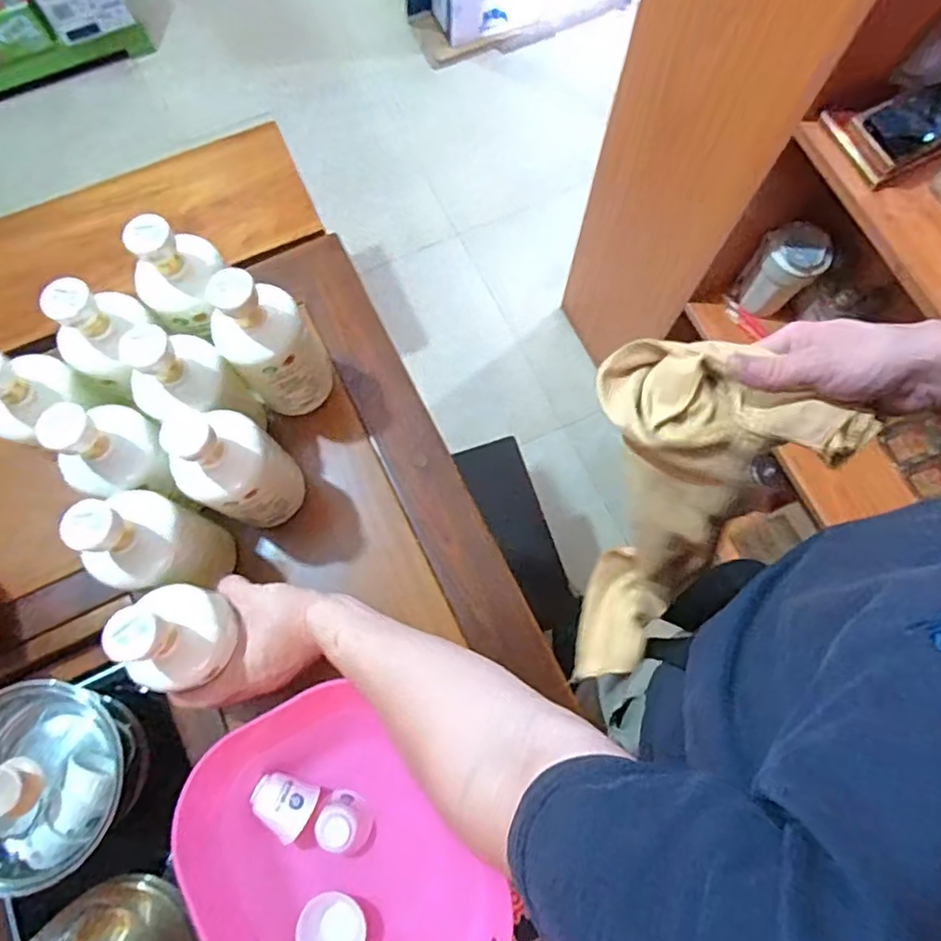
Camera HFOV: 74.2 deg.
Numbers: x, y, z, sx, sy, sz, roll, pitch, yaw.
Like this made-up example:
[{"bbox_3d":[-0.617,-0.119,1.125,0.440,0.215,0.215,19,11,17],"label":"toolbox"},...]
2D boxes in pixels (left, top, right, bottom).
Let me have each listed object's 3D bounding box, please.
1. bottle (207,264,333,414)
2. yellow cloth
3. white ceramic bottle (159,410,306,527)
[{"bbox_3d":[-0.193,-0.122,0.601,0.081,0.186,0.078,0,74,0],"label":"bottle"},{"bbox_3d":[0.173,0.050,0.533,0.161,0.310,0.103,9,41,3],"label":"yellow cloth"},{"bbox_3d":[-0.210,-0.002,0.567,0.075,0.201,0.081,0,74,0],"label":"white ceramic bottle"}]

